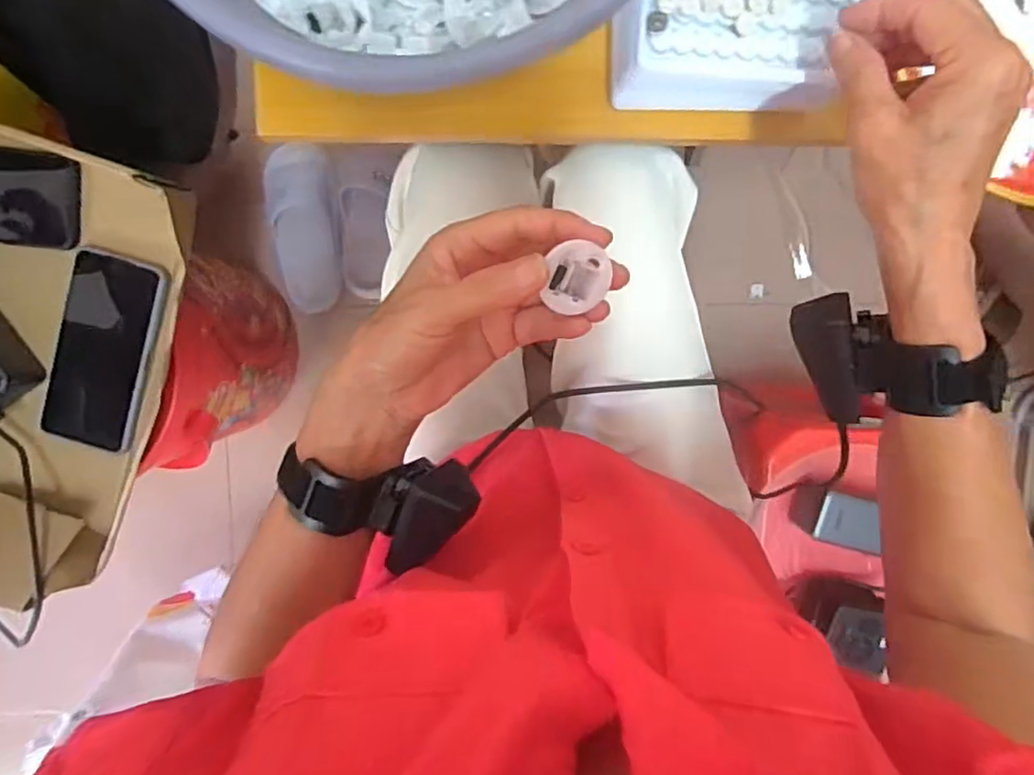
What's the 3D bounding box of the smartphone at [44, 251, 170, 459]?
[{"bbox_3d":[-0.349,-0.030,0.536,0.081,0.016,0.167,18,95,-4],"label":"smartphone"}]

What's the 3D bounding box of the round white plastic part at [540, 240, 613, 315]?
[{"bbox_3d":[0.028,-0.049,0.277,0.028,0.008,0.028,-4,124,-7],"label":"round white plastic part"}]

